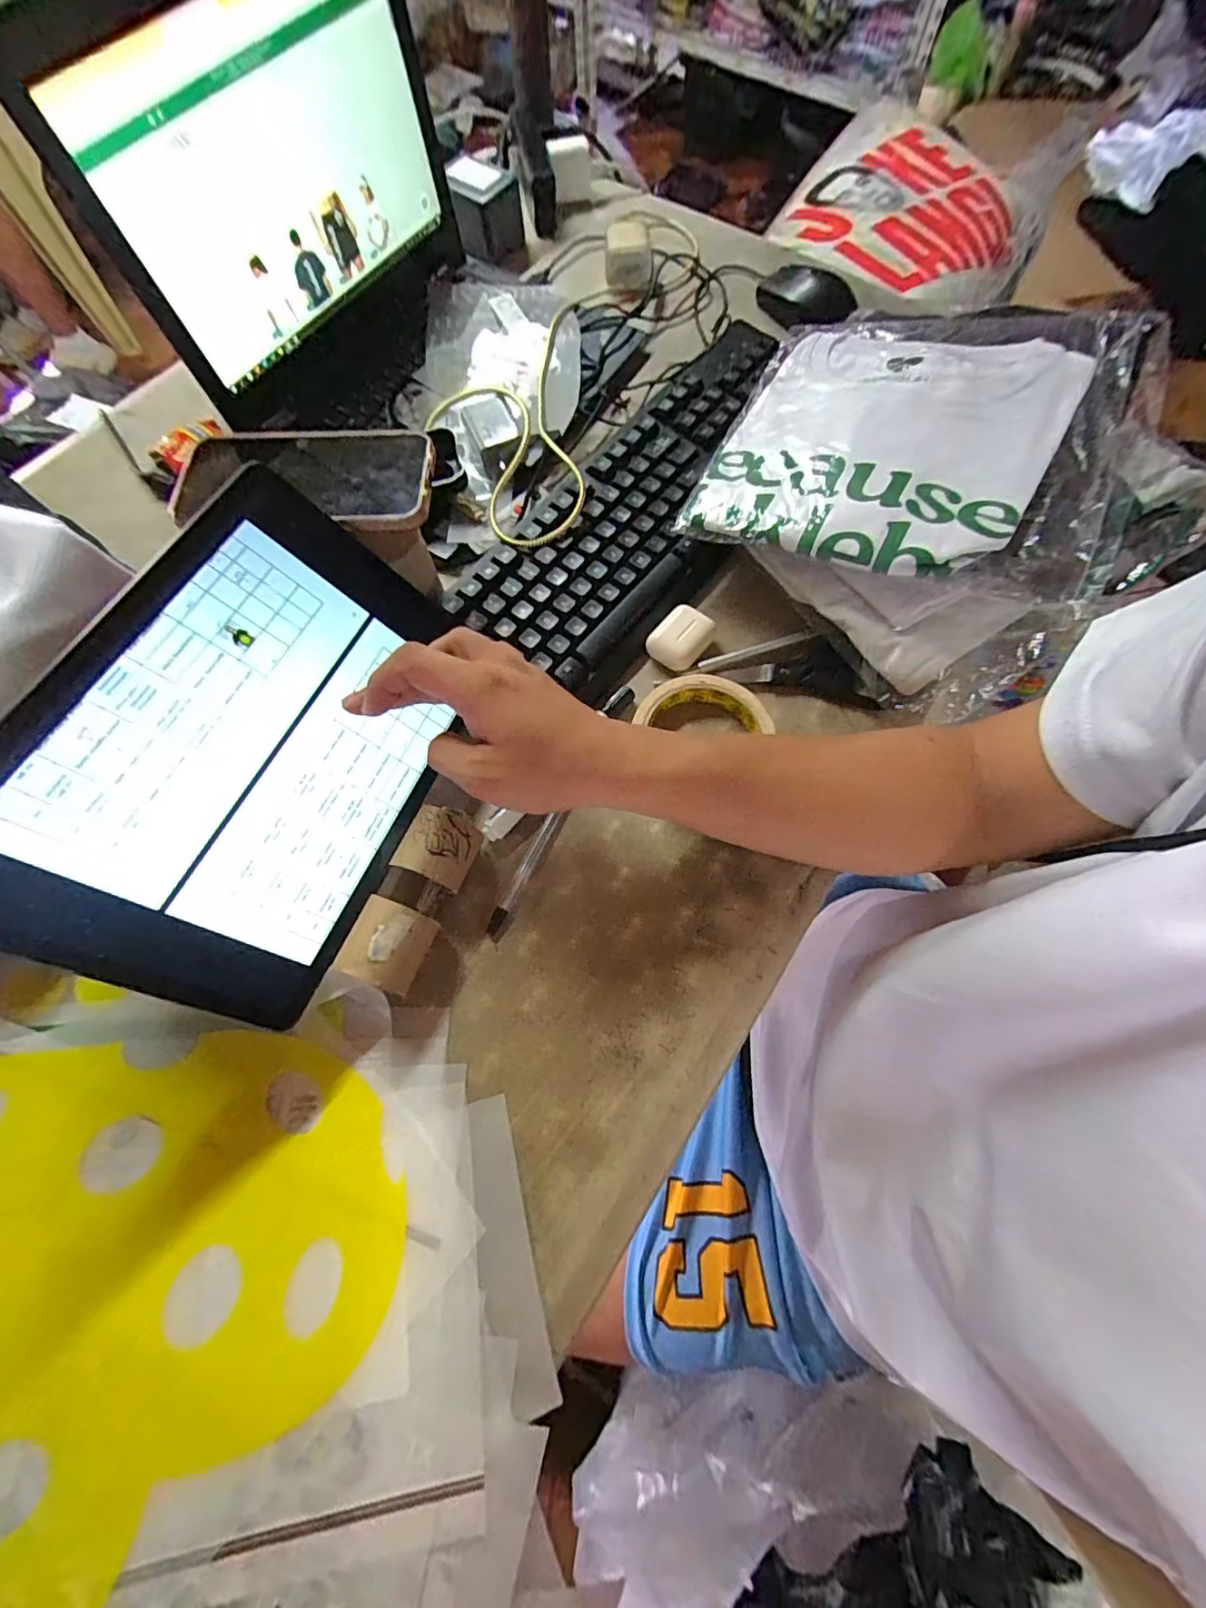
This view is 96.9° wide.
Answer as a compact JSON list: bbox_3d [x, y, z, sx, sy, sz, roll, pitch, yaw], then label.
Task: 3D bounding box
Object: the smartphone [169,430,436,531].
[{"bbox_3d":[-0.175,-0.194,0.316,0.145,0.012,0.074,0,70,0],"label":"smartphone"}]

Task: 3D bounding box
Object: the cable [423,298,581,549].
[{"bbox_3d":[-0.082,-0.322,0.450,0.120,0.042,0.241,-7,70,-2],"label":"cable"}]

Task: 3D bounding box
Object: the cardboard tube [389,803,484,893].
[{"bbox_3d":[-0.098,0.028,0.324,0.040,0.038,0.039,19,71,7],"label":"cardboard tube"}]

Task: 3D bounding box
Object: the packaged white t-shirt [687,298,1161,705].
[{"bbox_3d":[0.204,-0.239,0.374,0.242,0.056,0.297,26,79,16],"label":"packaged white t-shirt"}]

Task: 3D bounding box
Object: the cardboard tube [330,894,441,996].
[{"bbox_3d":[-0.117,0.080,0.303,0.039,0.042,0.041,20,71,7],"label":"cardboard tube"}]

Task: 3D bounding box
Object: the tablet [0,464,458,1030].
[{"bbox_3d":[-0.173,-0.033,0.273,0.165,0.006,0.245,36,65,-31],"label":"tablet"}]

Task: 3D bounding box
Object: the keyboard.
[{"bbox_3d":[0.051,-0.242,0.420,0.137,0.026,0.361,37,74,12],"label":"keyboard"}]

